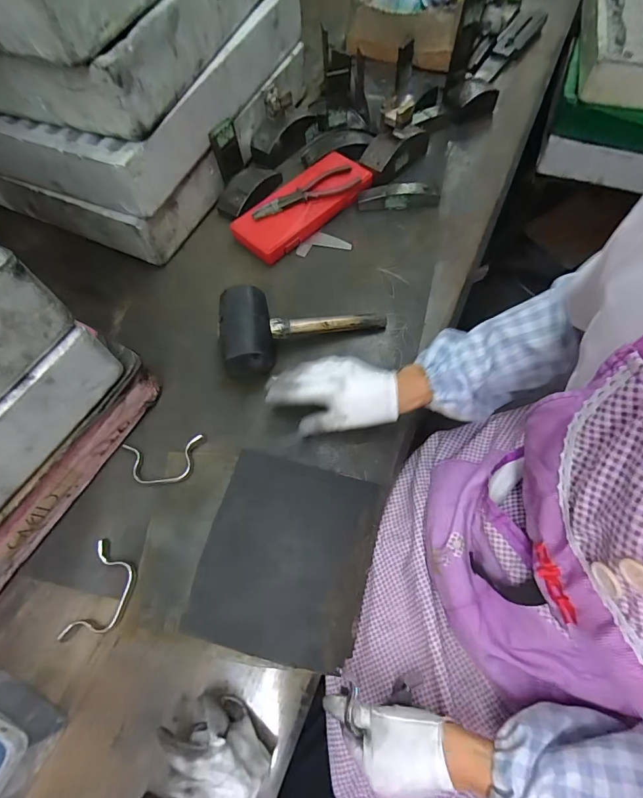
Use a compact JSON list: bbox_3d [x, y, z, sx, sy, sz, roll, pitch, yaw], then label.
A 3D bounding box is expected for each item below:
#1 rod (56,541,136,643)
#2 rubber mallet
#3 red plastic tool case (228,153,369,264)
[{"bbox_3d":[-0.244,0.218,0.435,0.055,0.016,0.102,14,66,8],"label":"rod"},{"bbox_3d":[-0.024,-0.103,0.549,0.226,0.069,0.110,-9,64,-3],"label":"rubber mallet"},{"bbox_3d":[-0.029,-0.329,0.664,0.245,0.039,0.101,-41,70,-16],"label":"red plastic tool case"}]

